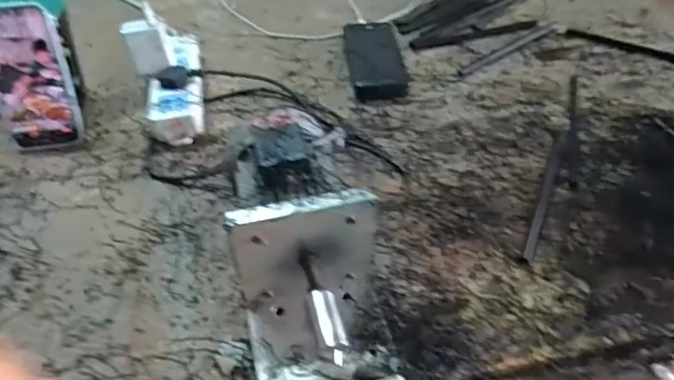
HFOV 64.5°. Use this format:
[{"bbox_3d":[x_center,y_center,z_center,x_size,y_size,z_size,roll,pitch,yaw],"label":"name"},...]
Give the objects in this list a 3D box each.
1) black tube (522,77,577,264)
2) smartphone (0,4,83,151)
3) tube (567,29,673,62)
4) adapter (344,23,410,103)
[{"bbox_3d":[0.254,-0.041,0.611,0.017,0.016,0.332,20,50,17],"label":"black tube"},{"bbox_3d":[-0.339,-0.121,0.591,0.078,0.157,0.012,-6,29,-10],"label":"smartphone"},{"bbox_3d":[0.434,-0.201,0.763,0.201,0.007,0.017,24,52,20],"label":"tube"},{"bbox_3d":[0.055,-0.184,0.732,0.073,0.029,0.159,-3,48,-4],"label":"adapter"}]

